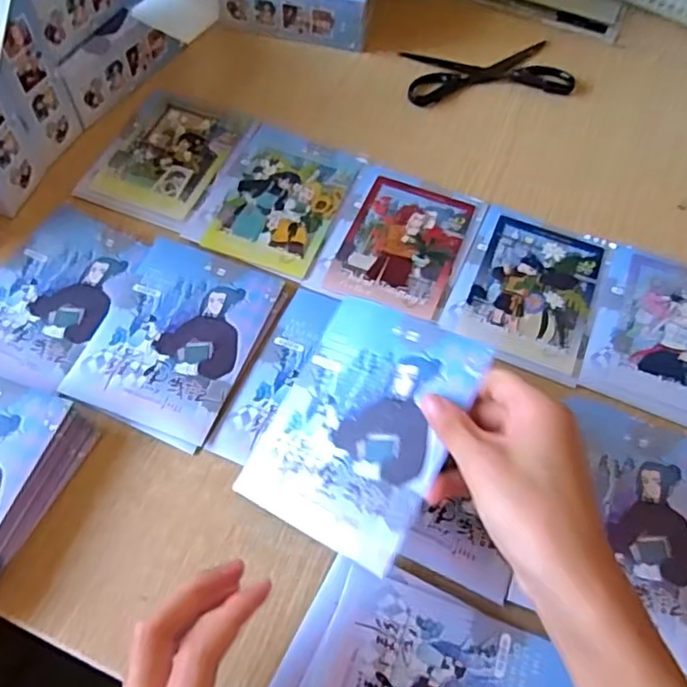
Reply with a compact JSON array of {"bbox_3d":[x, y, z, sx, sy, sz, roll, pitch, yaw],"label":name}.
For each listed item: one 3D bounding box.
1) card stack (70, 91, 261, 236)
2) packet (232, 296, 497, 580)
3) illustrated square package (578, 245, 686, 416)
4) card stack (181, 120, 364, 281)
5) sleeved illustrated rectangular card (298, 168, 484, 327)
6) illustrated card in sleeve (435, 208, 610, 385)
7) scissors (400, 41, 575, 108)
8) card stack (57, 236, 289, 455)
[{"bbox_3d":[-0.154,-0.167,0.552,0.109,0.005,0.143,20,62,10],"label":"card stack"},{"bbox_3d":[0.012,0.045,0.370,0.107,0.005,0.142,22,75,27],"label":"packet"},{"bbox_3d":[0.248,-0.011,0.477,0.109,0.006,0.138,20,62,11],"label":"illustrated square package"},{"bbox_3d":[-0.055,-0.126,0.531,0.110,0.004,0.145,19,62,10],"label":"card stack"},{"bbox_3d":[0.046,-0.085,0.512,0.110,0.004,0.136,19,62,10],"label":"sleeved illustrated rectangular card"},{"bbox_3d":[0.147,-0.046,0.491,0.107,0.004,0.143,20,62,11],"label":"illustrated card in sleeve"},{"bbox_3d":[0.140,-0.272,0.619,0.158,0.011,0.079,-8,61,-5],"label":"scissors"},{"bbox_3d":[-0.121,-0.007,0.458,0.116,0.009,0.147,20,62,11],"label":"card stack"}]

